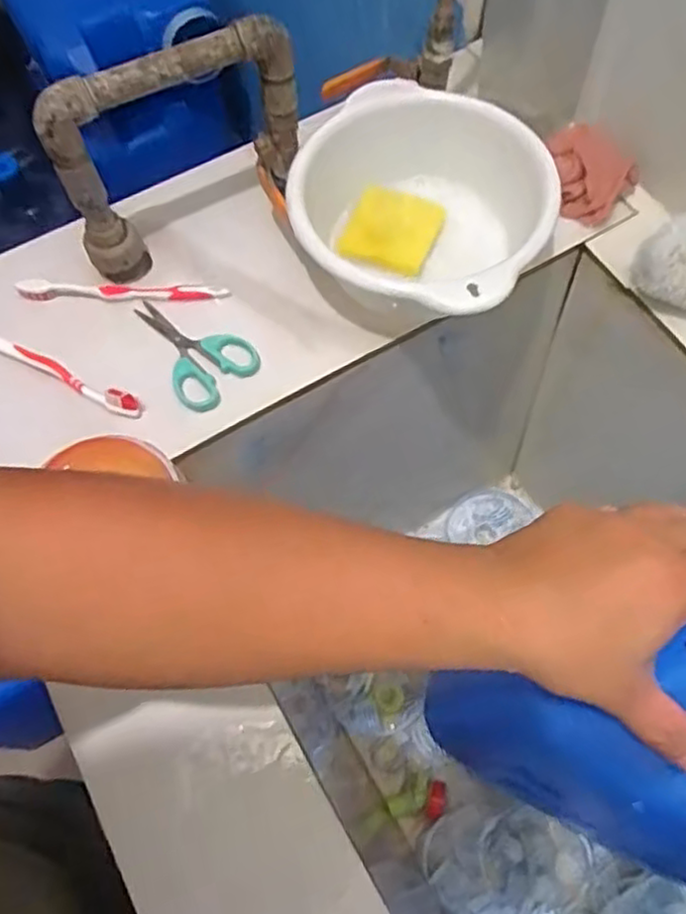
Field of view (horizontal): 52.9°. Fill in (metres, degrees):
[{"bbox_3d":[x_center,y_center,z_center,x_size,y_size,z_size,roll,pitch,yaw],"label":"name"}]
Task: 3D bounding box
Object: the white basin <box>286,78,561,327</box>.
[{"bbox_3d":[0.064,-0.191,0.560,0.193,0.089,0.199,-1,66,3],"label":"white basin"}]

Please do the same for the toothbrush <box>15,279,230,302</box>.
[{"bbox_3d":[-0.187,-0.140,0.588,0.176,0.016,0.016,0,66,3],"label":"toothbrush"}]

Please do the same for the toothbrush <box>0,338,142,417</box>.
[{"bbox_3d":[-0.241,-0.073,0.559,0.179,0.015,0.015,24,69,13],"label":"toothbrush"}]

